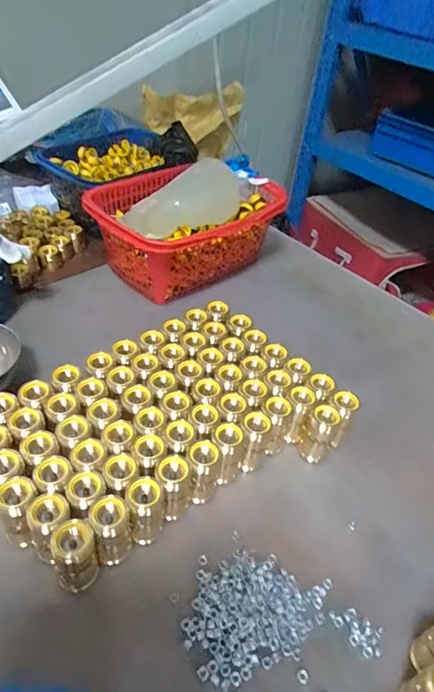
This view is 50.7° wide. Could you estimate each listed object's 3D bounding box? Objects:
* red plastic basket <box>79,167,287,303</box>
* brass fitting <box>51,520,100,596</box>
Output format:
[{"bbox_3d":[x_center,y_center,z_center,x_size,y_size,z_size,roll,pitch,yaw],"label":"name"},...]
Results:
[{"bbox_3d":[-0.044,-0.185,0.710,0.280,0.102,0.200,-28,53,-32],"label":"red plastic basket"},{"bbox_3d":[-0.112,0.168,0.363,0.032,0.063,0.030,-16,47,-22],"label":"brass fitting"}]

